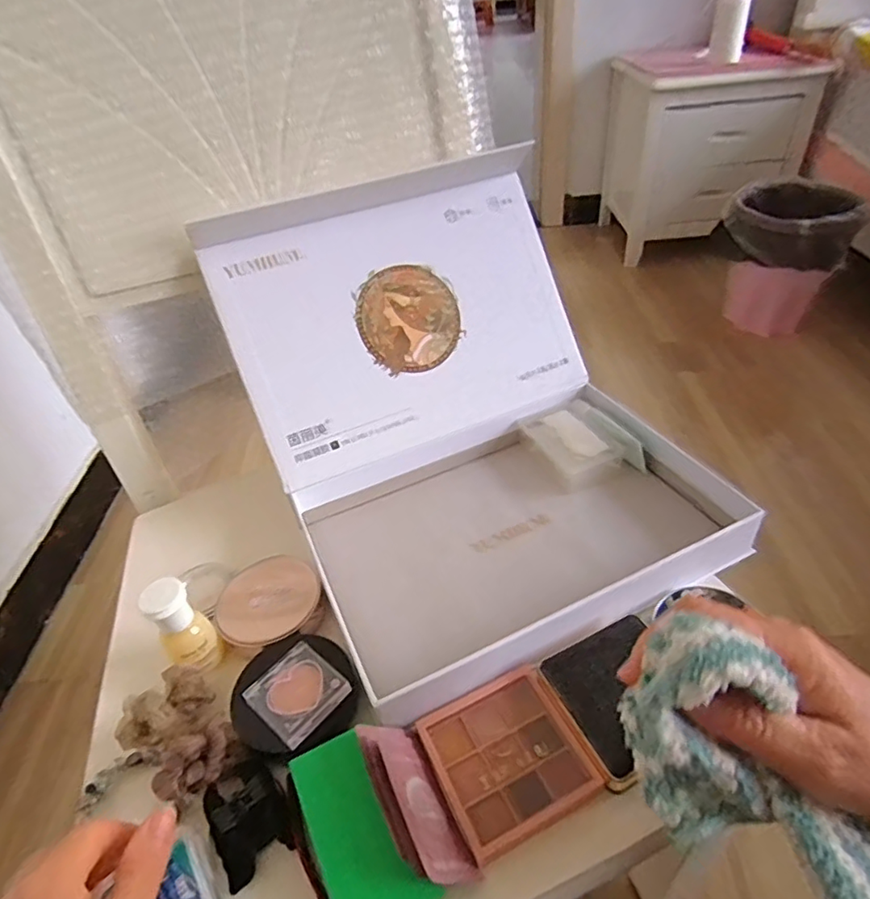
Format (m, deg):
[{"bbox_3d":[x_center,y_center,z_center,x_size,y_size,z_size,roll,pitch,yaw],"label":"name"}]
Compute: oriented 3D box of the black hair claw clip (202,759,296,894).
[{"bbox_3d":[-0.100,0.196,0.302,0.035,0.027,0.053,-25,45,-19],"label":"black hair claw clip"}]

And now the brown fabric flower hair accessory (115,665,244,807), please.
[{"bbox_3d":[-0.149,0.159,0.325,0.074,0.033,0.048,31,54,34],"label":"brown fabric flower hair accessory"}]

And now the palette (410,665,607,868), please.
[{"bbox_3d":[0.040,0.172,0.316,0.076,0.022,0.078,-21,44,-16],"label":"palette"}]

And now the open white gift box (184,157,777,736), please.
[{"bbox_3d":[0.020,-0.042,0.433,0.289,0.196,0.341,-22,45,-16],"label":"open white gift box"}]

